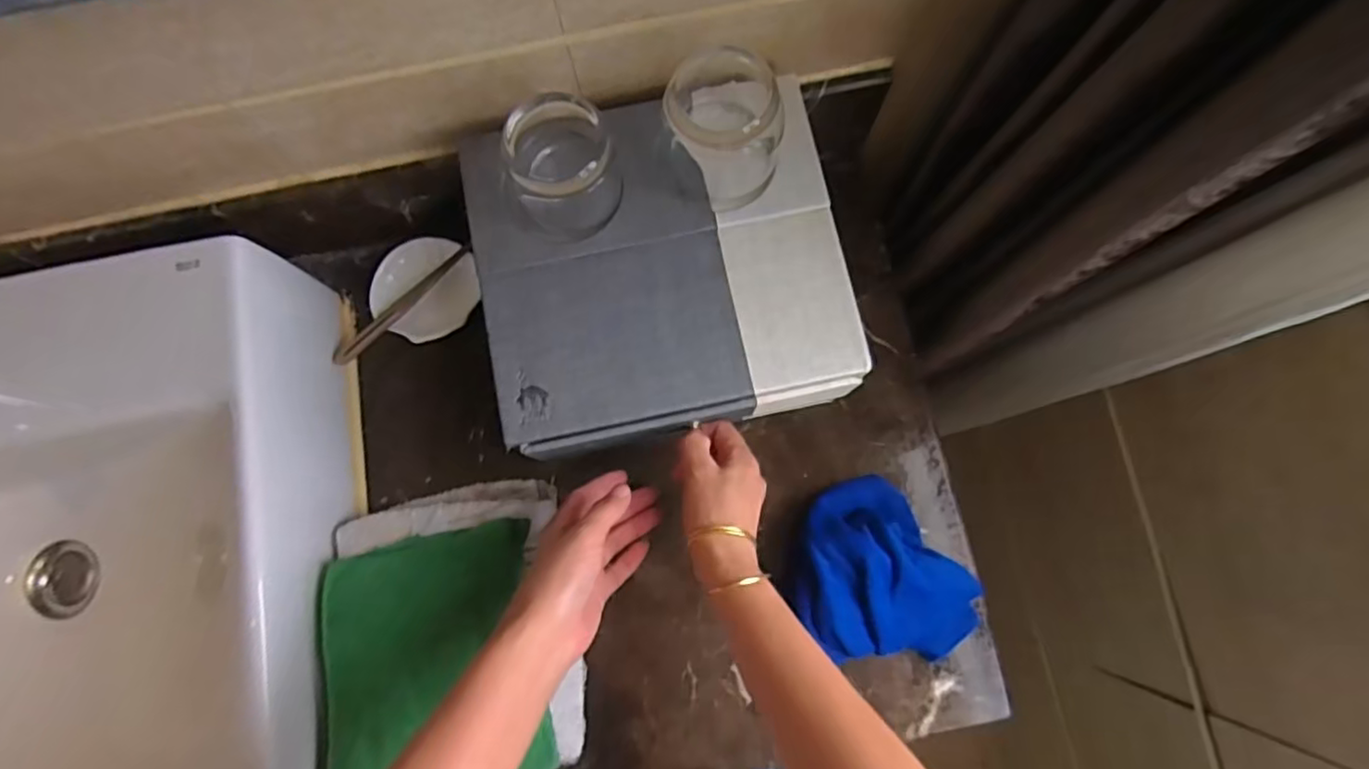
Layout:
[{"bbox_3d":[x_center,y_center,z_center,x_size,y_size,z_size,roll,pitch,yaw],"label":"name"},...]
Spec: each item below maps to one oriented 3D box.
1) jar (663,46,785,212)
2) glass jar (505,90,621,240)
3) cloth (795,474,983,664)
[{"bbox_3d":[0.028,-0.170,0.424,0.071,0.078,0.083,23,81,5],"label":"jar"},{"bbox_3d":[-0.083,-0.142,0.432,0.073,0.065,0.070,0,80,1],"label":"glass jar"},{"bbox_3d":[0.155,0.158,0.516,0.125,0.055,0.152,-36,82,-5],"label":"cloth"}]

